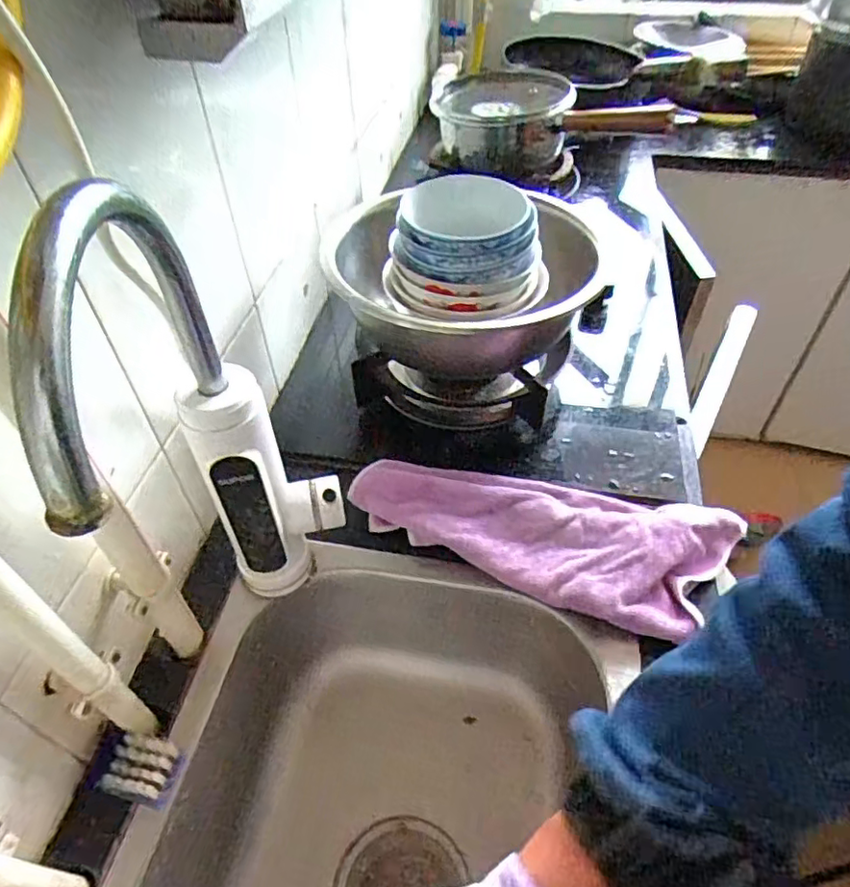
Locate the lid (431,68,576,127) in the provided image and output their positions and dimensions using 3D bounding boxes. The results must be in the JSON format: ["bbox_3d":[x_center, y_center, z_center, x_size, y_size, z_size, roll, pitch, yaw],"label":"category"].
[{"bbox_3d":[0.111,-0.509,0.899,0.199,0.042,0.196,-6,46,-5],"label":"lid"}]

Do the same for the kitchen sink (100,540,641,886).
[{"bbox_3d":[-0.043,0.341,0.462,0.343,0.200,0.466,9,46,9],"label":"kitchen sink"}]

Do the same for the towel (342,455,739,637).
[{"bbox_3d":[0.103,0.072,0.552,0.327,0.034,0.136,15,50,17],"label":"towel"}]

